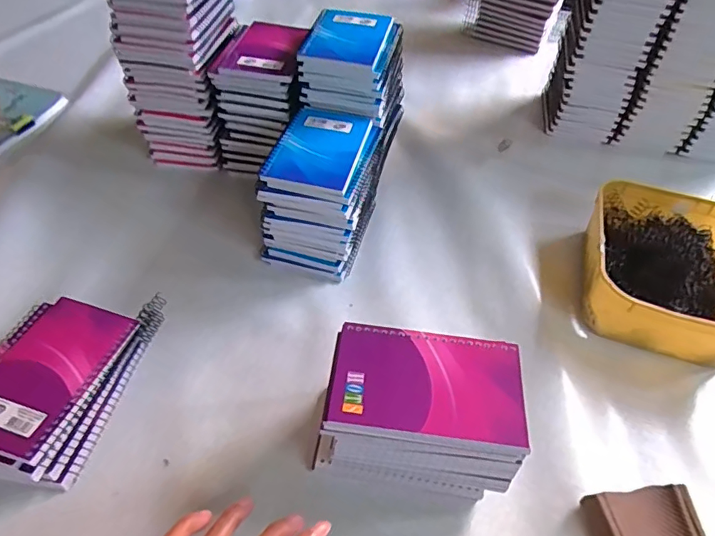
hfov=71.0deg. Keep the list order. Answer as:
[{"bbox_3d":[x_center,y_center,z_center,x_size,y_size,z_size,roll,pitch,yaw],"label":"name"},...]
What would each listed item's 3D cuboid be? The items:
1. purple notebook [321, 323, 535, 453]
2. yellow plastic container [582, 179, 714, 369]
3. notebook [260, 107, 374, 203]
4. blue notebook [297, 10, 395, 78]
[{"bbox_3d":[0.049,0.081,0.349,0.131,0.014,0.079,8,47,0],"label":"purple notebook"},{"bbox_3d":[0.322,-0.003,0.521,0.161,0.056,0.204,18,47,10],"label":"yellow plastic container"},{"bbox_3d":[-0.036,-0.120,0.502,0.084,0.013,0.130,12,47,4],"label":"notebook"},{"bbox_3d":[-0.008,-0.252,0.554,0.088,0.013,0.116,12,52,2],"label":"blue notebook"}]

